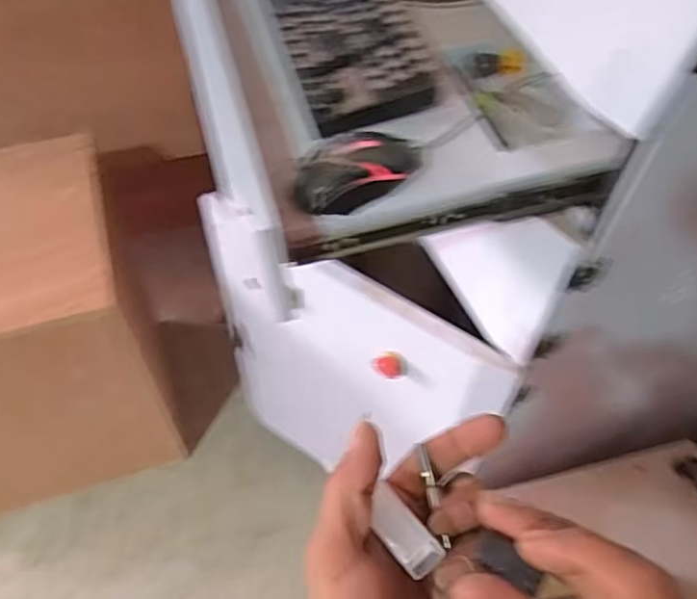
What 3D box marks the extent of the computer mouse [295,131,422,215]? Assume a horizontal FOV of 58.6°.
[{"bbox_3d":[0.008,-0.110,0.516,0.115,0.037,0.060,-34,62,-24],"label":"computer mouse"}]

